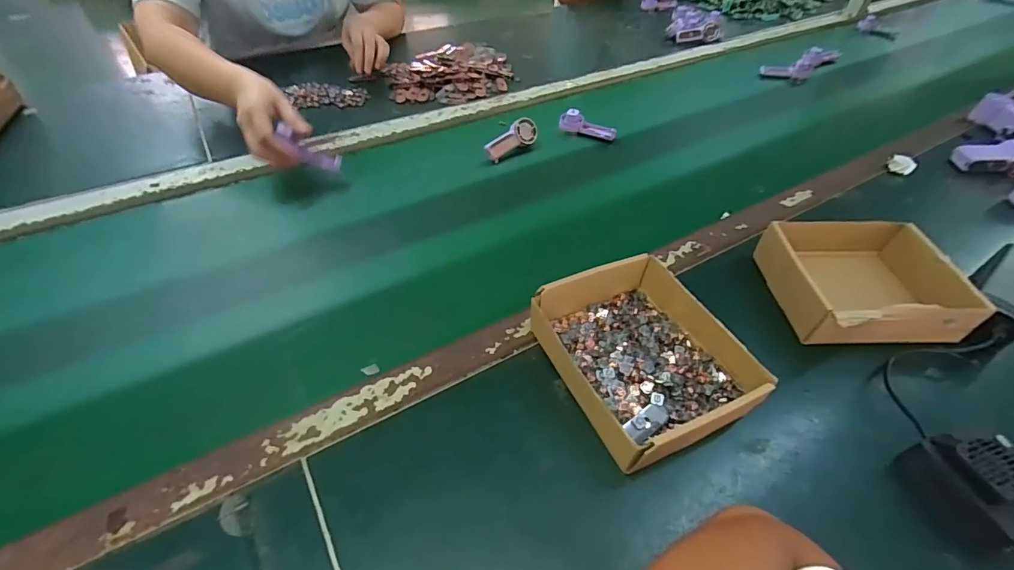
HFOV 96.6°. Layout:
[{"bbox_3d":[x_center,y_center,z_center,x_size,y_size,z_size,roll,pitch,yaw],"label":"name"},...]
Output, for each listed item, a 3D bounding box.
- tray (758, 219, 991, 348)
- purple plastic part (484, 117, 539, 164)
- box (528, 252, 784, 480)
[{"bbox_3d":[0.373,-0.001,0.474,0.166,0.055,0.140,-4,47,-6],"label":"tray"},{"bbox_3d":[0.005,-0.220,0.691,0.095,0.019,0.040,-36,100,-23],"label":"purple plastic part"},{"bbox_3d":[0.127,0.059,0.404,0.154,0.054,0.167,-18,50,-18],"label":"box"}]

